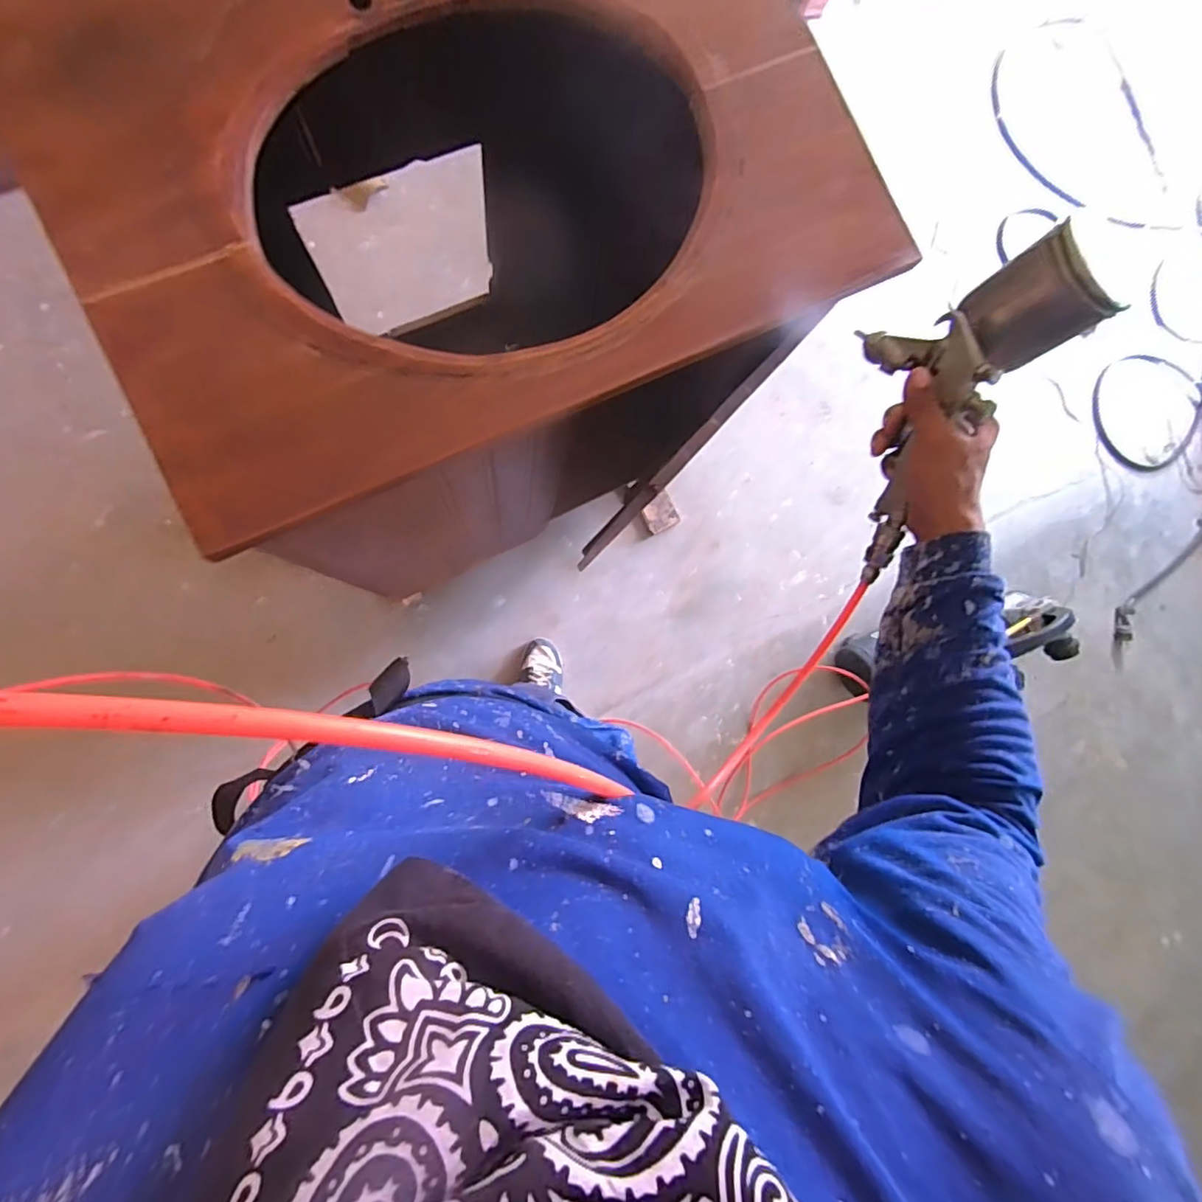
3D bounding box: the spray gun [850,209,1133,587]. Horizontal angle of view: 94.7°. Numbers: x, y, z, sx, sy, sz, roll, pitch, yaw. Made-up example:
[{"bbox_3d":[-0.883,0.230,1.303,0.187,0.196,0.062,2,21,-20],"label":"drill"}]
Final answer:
[{"bbox_3d":[0.278,-0.152,0.471,0.113,0.109,0.265,18,110,-7],"label":"spray gun"}]

